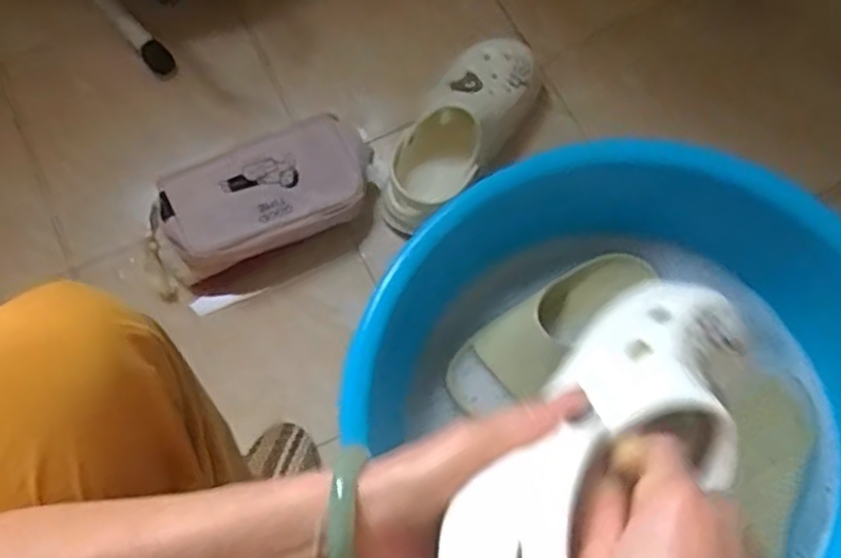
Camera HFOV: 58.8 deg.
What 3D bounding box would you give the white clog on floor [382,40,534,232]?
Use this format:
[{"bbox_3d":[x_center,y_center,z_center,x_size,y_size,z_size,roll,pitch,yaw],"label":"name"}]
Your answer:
[{"bbox_3d":[0.043,-0.162,0.854,0.098,0.082,0.243,28,75,11],"label":"white clog on floor"}]

